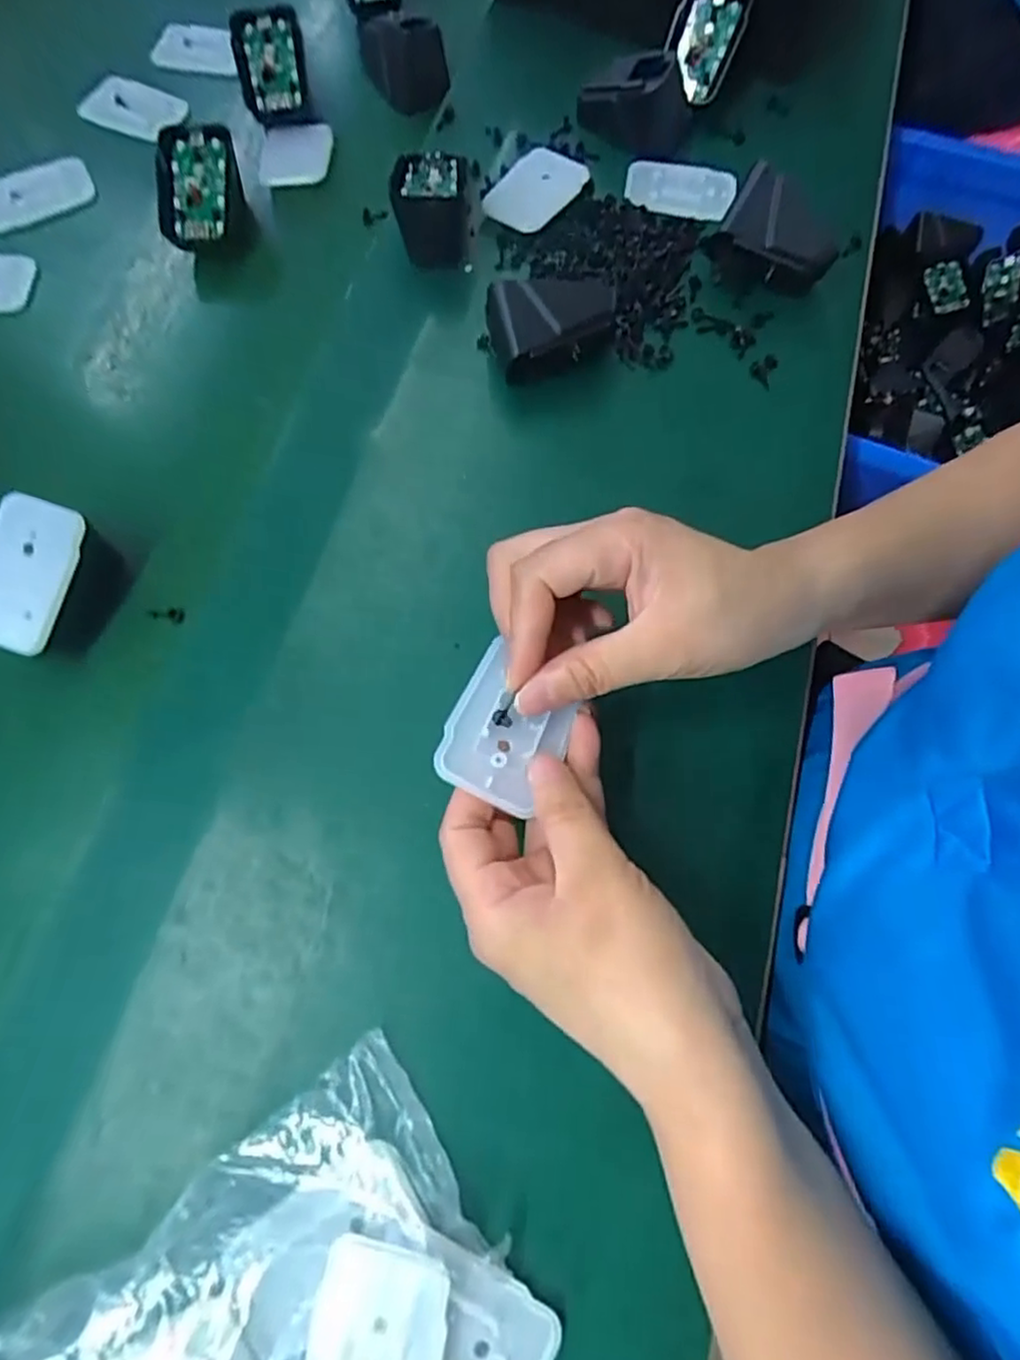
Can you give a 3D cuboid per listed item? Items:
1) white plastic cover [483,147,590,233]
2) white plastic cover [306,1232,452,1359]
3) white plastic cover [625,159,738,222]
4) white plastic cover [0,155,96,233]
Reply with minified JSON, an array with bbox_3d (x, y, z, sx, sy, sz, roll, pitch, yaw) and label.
[{"bbox_3d":[0.016,-0.311,0.420,0.043,0.007,0.070,39,75,13],"label":"white plastic cover"},{"bbox_3d":[-0.047,0.234,0.226,0.045,0.006,0.066,11,71,4],"label":"white plastic cover"},{"bbox_3d":[0.112,-0.320,0.435,0.070,0.009,0.047,8,71,3],"label":"white plastic cover"},{"bbox_3d":[-0.307,-0.315,0.430,0.069,0.010,0.039,-30,73,-11],"label":"white plastic cover"}]

